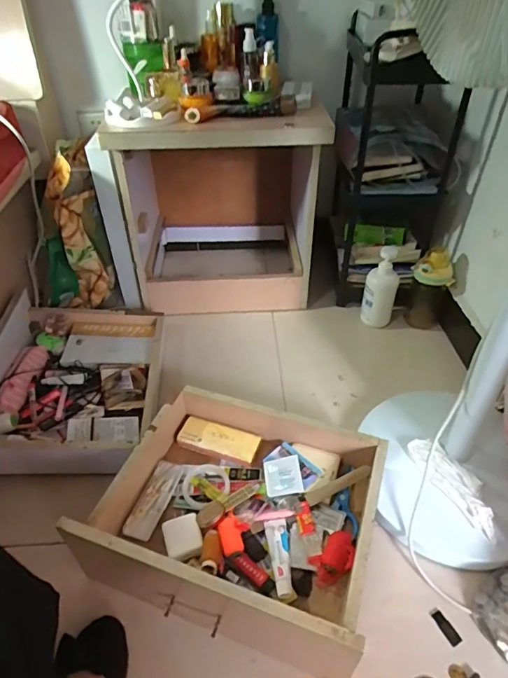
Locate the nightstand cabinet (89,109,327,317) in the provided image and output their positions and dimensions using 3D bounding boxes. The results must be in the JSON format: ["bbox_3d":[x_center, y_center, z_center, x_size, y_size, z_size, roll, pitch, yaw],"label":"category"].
[{"bbox_3d":[-0.106,-0.331,1.169,0.501,0.496,0.409,-5,42,-5],"label":"nightstand cabinet"}]

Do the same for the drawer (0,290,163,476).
[{"bbox_3d":[-0.357,0.066,0.895,0.322,0.114,0.398,-4,41,-4],"label":"drawer"}]

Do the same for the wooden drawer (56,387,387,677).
[{"bbox_3d":[-0.016,0.237,0.681,0.374,0.134,0.323,15,43,16],"label":"wooden drawer"}]

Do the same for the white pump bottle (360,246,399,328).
[{"bbox_3d":[0.300,-0.114,1.082,0.073,0.197,0.064,10,42,11],"label":"white pump bottle"}]

